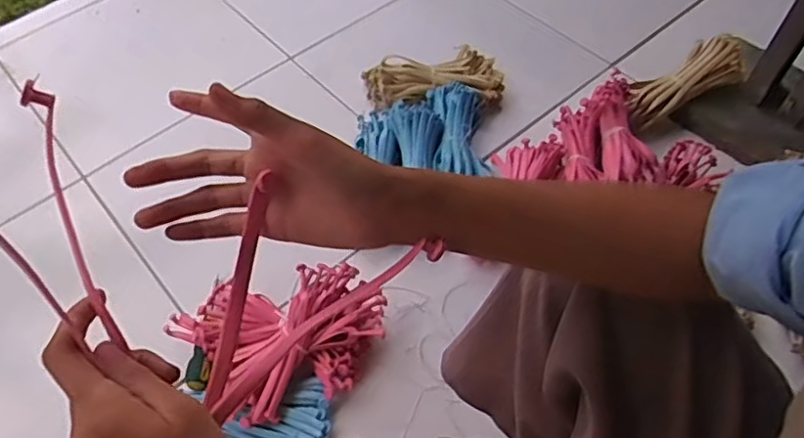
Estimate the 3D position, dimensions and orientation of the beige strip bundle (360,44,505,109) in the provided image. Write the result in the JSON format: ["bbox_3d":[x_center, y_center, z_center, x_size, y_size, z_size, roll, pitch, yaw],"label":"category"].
[{"bbox_3d":[0.049,-0.225,1.008,0.228,0.064,0.076,1,56,3],"label":"beige strip bundle"}]

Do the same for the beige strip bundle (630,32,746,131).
[{"bbox_3d":[0.427,-0.210,0.932,0.188,0.058,0.065,-33,56,17],"label":"beige strip bundle"}]

